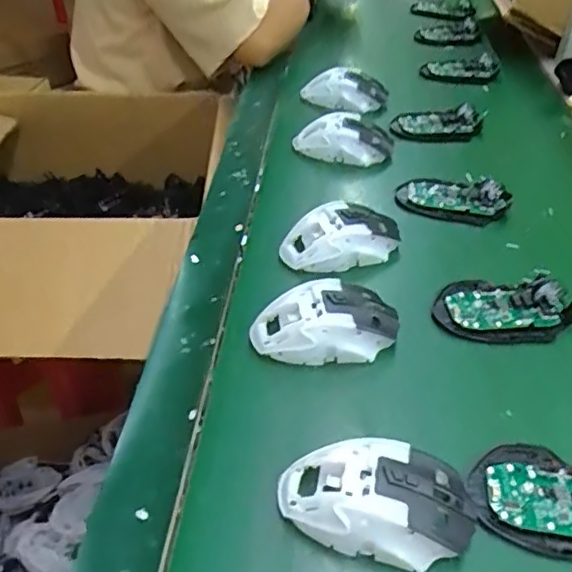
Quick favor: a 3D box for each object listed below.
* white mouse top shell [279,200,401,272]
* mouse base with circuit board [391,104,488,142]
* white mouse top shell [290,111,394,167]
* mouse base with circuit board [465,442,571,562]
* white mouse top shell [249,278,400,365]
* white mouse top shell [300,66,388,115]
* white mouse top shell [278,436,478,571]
[{"bbox_3d":[0.053,-0.048,0.578,0.118,0.039,0.066,-10,42,-12],"label":"white mouse top shell"},{"bbox_3d":[0.201,-0.215,0.779,0.122,0.032,0.048,0,40,-1],"label":"mouse base with circuit board"},{"bbox_3d":[0.069,-0.177,0.723,0.118,0.039,0.056,8,41,9],"label":"white mouse top shell"},{"bbox_3d":[0.177,0.131,0.381,0.114,0.029,0.075,8,41,8],"label":"mouse base with circuit board"},{"bbox_3d":[0.031,0.026,0.489,0.117,0.038,0.070,1,40,0],"label":"white mouse top shell"},{"bbox_3d":[0.081,-0.272,0.836,0.120,0.038,0.057,6,41,6],"label":"white mouse top shell"},{"bbox_3d":[0.055,0.128,0.368,0.115,0.039,0.062,8,41,9],"label":"white mouse top shell"}]

